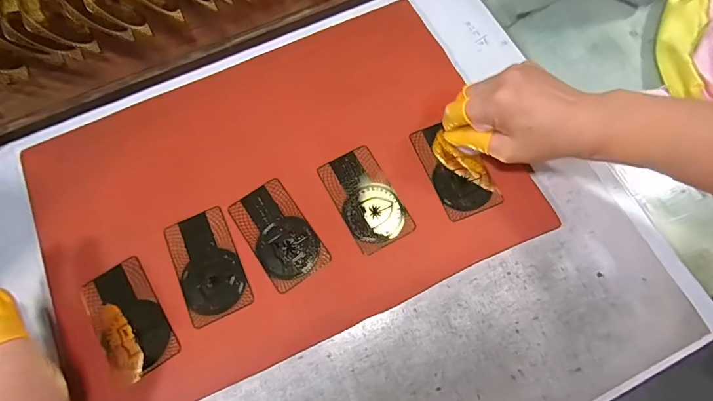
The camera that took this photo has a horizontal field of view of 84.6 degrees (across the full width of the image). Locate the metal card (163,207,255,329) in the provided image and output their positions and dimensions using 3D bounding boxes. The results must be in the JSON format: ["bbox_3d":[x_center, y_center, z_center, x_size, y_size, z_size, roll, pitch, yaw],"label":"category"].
[{"bbox_3d":[-0.116,0.050,0.305,0.048,0.004,0.084,-24,72,-7],"label":"metal card"}]

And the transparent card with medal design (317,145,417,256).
[{"bbox_3d":[0.008,-0.003,0.321,0.048,0.004,0.086,-27,72,-8],"label":"transparent card with medal design"}]

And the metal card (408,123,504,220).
[{"bbox_3d":[0.083,-0.027,0.331,0.048,0.006,0.084,-20,71,-8],"label":"metal card"}]

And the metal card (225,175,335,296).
[{"bbox_3d":[-0.062,0.026,0.313,0.048,0.004,0.085,-33,73,-10],"label":"metal card"}]

